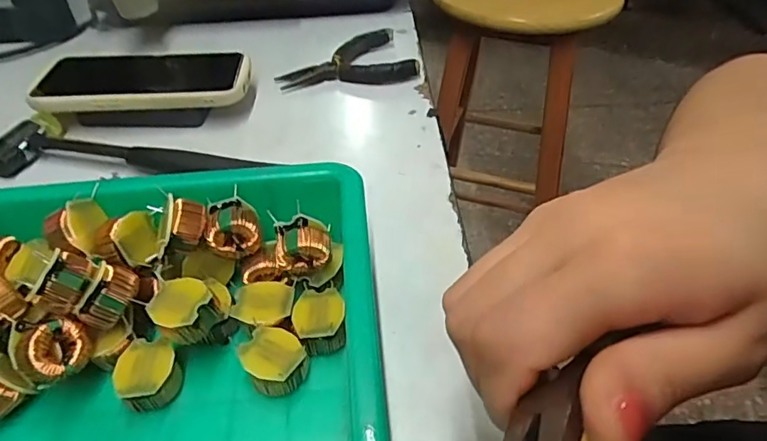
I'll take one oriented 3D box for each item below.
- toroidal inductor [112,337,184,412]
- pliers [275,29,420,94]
[{"bbox_3d":[-0.110,0.073,0.242,0.026,0.019,0.033,-22,46,-21],"label":"toroidal inductor"},{"bbox_3d":[-0.035,-0.154,0.490,0.125,0.023,0.081,-5,42,-4],"label":"pliers"}]

